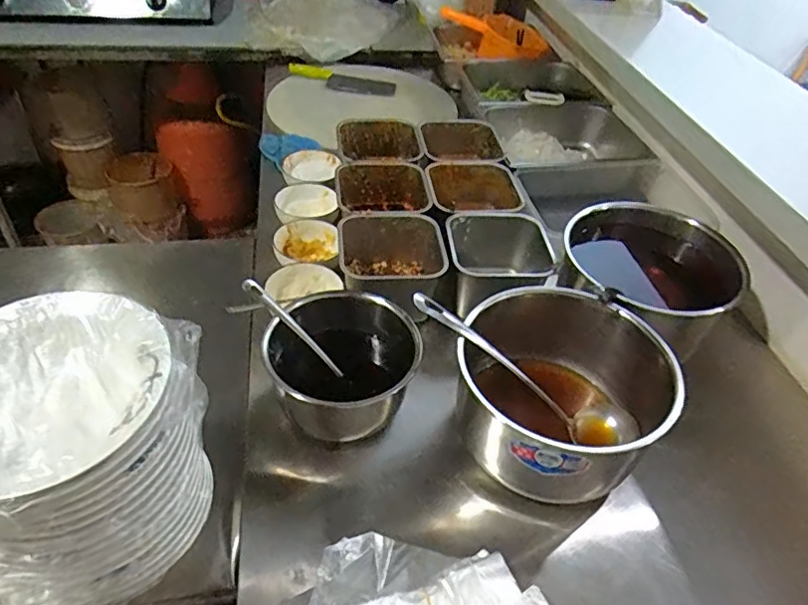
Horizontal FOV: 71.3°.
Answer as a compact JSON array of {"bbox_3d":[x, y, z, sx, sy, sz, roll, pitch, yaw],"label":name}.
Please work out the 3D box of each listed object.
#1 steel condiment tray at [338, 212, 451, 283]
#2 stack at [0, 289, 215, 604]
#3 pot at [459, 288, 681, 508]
[{"bbox_3d":[-0.018,-0.056,0.879,0.158,0.097,0.162,-2,44,-8],"label":"steel condiment tray"},{"bbox_3d":[-0.295,0.134,0.499,0.199,0.199,0.222,18,45,12],"label":"stack"},{"bbox_3d":[0.181,0.109,0.689,0.231,0.186,0.231,3,44,-3],"label":"pot"}]

